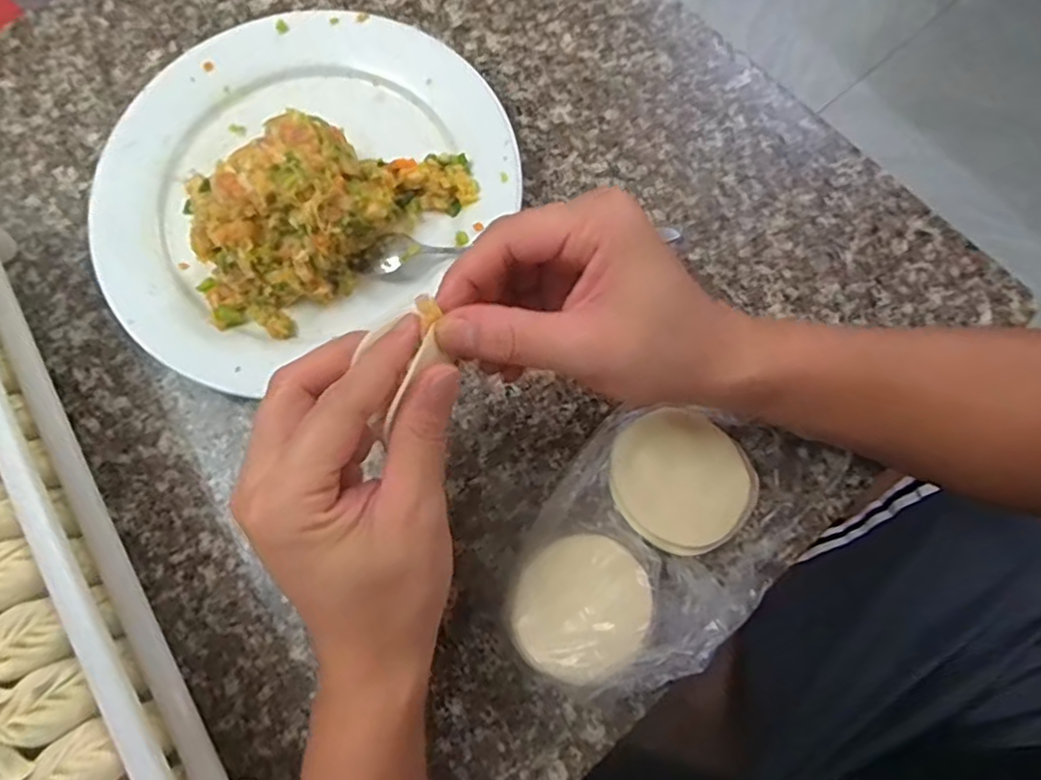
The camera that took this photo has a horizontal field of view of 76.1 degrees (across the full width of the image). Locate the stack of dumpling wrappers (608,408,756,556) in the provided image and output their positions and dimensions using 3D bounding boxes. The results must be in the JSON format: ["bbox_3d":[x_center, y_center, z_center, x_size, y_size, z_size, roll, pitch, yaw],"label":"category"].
[{"bbox_3d":[0.086,0.048,0.356,0.074,0.008,0.070,39,79,10],"label":"stack of dumpling wrappers"}]

